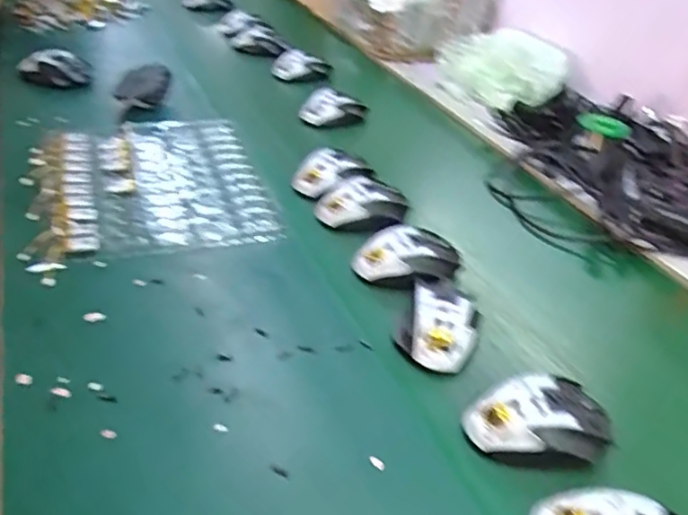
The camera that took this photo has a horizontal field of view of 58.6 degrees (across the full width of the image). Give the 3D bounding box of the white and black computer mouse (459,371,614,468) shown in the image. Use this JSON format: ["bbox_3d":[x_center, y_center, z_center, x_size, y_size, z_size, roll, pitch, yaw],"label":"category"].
[{"bbox_3d":[0.154,0.128,0.488,0.112,0.034,0.058,-1,35,-11],"label":"white and black computer mouse"}]

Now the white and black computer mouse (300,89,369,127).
[{"bbox_3d":[-0.015,-0.243,0.980,0.103,0.032,0.073,5,34,-3],"label":"white and black computer mouse"}]

